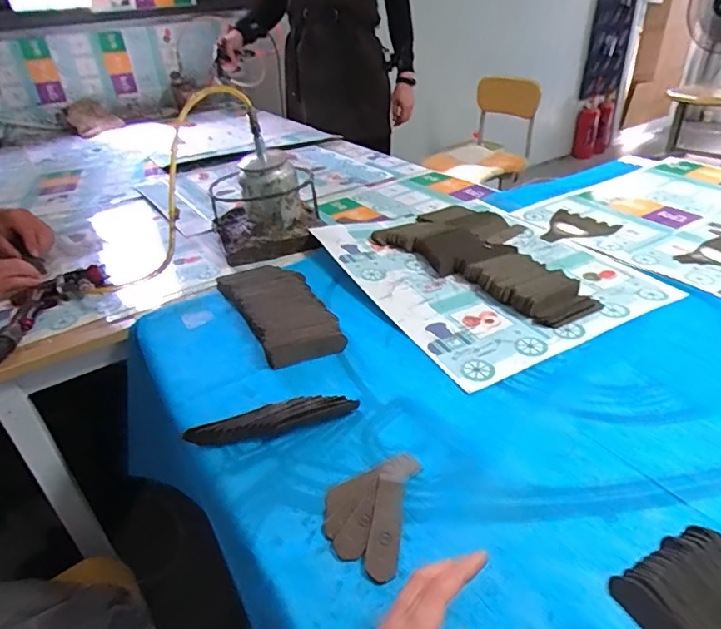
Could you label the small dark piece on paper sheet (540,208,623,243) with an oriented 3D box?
[{"bbox_3d":[0.384,-0.155,0.912,0.136,0.006,0.119,-28,40,-31],"label":"small dark piece on paper sheet"}]

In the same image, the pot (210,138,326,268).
[{"bbox_3d":[-0.177,-0.212,0.922,0.195,0.142,0.182,-11,33,-9],"label":"pot"}]

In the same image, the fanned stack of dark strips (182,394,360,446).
[{"bbox_3d":[-0.092,0.114,0.541,0.176,0.032,0.024,-10,33,-9],"label":"fanned stack of dark strips"}]

